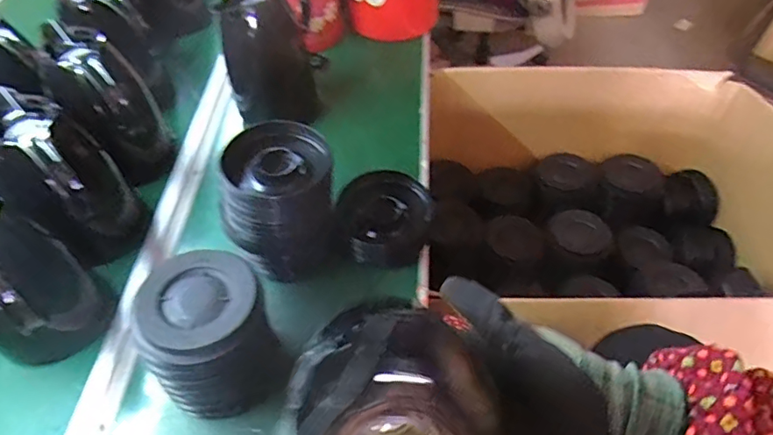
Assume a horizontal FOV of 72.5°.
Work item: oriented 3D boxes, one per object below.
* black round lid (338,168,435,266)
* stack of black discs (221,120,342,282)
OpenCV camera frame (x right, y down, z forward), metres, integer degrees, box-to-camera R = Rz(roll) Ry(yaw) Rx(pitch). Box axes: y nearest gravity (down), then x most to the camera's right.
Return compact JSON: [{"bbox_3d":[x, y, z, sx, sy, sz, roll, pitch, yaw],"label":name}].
[{"bbox_3d":[0.000,-0.001,0.680,0.111,0.060,0.115,-1,53,1],"label":"black round lid"},{"bbox_3d":[-0.122,-0.014,0.640,0.122,0.164,0.120,-5,53,-2],"label":"stack of black discs"}]

